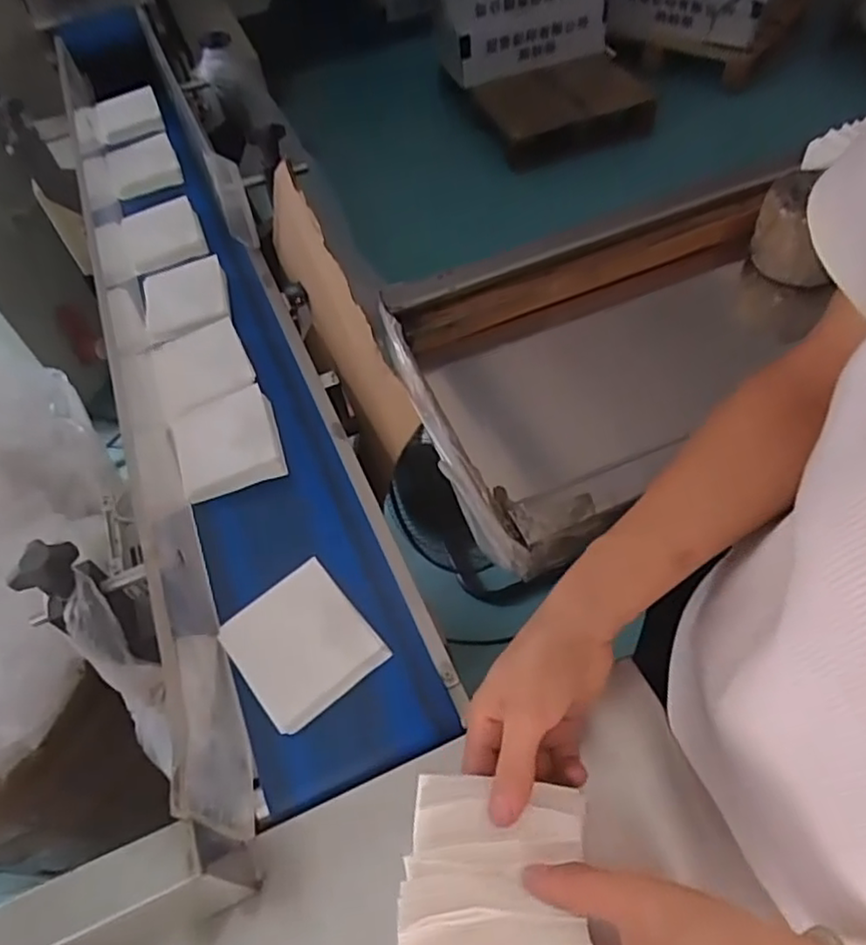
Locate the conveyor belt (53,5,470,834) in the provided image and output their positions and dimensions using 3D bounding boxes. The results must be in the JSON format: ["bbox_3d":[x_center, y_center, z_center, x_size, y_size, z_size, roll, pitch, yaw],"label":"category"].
[{"bbox_3d":[-0.310,-0.259,0.778,0.190,0.117,1.243,-22,56,-12],"label":"conveyor belt"}]

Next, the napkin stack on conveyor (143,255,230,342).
[{"bbox_3d":[-0.279,-0.204,0.764,0.092,0.029,0.108,-14,55,-6],"label":"napkin stack on conveyor"}]

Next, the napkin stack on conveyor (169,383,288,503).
[{"bbox_3d":[-0.195,-0.030,0.635,0.095,0.025,0.102,-18,55,-9],"label":"napkin stack on conveyor"}]

